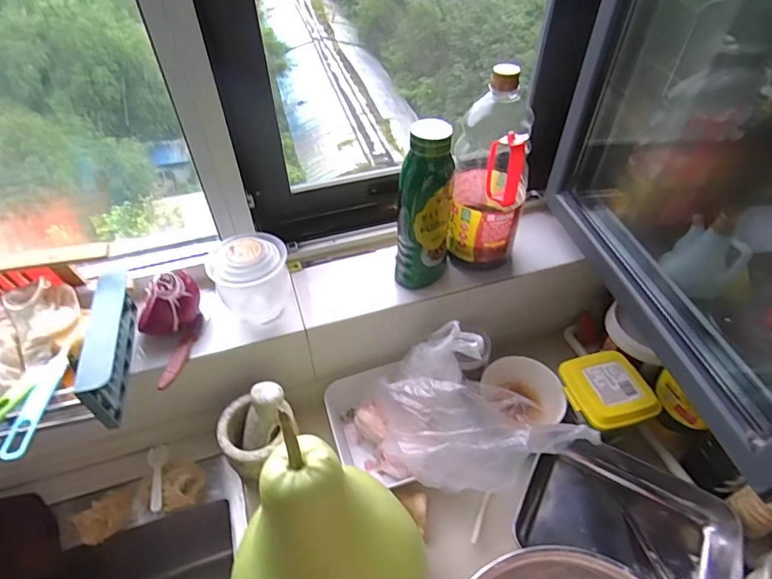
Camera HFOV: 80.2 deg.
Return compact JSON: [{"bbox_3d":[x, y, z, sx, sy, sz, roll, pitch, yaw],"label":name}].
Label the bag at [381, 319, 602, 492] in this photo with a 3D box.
[{"bbox_3d":[0.117,0.144,0.624,0.218,0.129,0.194,-9,47,-8],"label":"bag"}]

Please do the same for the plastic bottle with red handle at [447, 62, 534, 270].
[{"bbox_3d":[0.155,-0.170,0.672,0.103,0.296,0.120,10,47,10],"label":"plastic bottle with red handle"}]

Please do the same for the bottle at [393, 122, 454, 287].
[{"bbox_3d":[0.056,-0.110,0.655,0.068,0.243,0.076,10,47,9],"label":"bottle"}]

